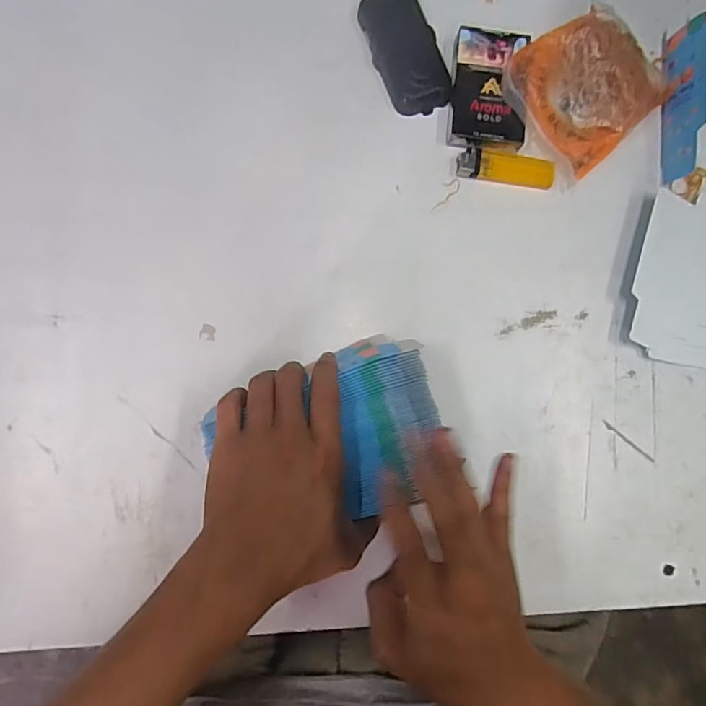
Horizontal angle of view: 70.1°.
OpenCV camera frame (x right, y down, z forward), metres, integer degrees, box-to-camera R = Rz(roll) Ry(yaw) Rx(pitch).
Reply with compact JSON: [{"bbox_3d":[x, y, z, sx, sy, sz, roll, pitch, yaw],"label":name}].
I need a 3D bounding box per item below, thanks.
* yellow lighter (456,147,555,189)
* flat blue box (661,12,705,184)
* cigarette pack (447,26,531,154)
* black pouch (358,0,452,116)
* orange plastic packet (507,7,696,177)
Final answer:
[{"bbox_3d":[0.129,-0.155,0.425,0.081,0.008,0.025,8,84,-3],"label":"yellow lighter"},{"bbox_3d":[0.276,-0.210,0.421,0.010,0.047,0.126,3,84,-3],"label":"flat blue box"},{"bbox_3d":[0.114,-0.221,0.422,0.061,0.020,0.100,5,84,-3],"label":"cigarette pack"},{"bbox_3d":[0.044,-0.257,0.427,0.052,0.015,0.108,-18,87,-5],"label":"black pouch"},{"bbox_3d":[0.198,-0.227,0.422,0.127,0.030,0.108,-41,88,-6],"label":"orange plastic packet"}]

